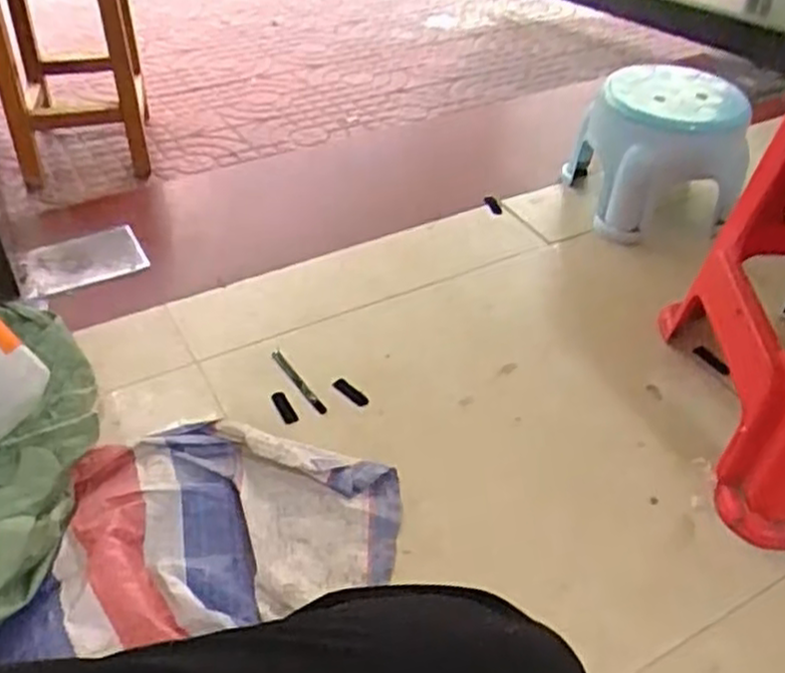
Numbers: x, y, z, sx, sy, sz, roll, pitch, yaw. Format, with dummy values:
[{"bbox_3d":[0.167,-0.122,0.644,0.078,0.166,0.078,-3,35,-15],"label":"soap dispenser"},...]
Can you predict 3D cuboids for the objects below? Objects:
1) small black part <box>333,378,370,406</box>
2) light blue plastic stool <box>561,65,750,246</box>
[{"bbox_3d":[-0.053,0.072,0.997,0.059,0.007,0.018,30,48,30],"label":"small black part"},{"bbox_3d":[0.468,-0.334,1.372,0.271,0.231,0.265,1,40,-1],"label":"light blue plastic stool"}]

